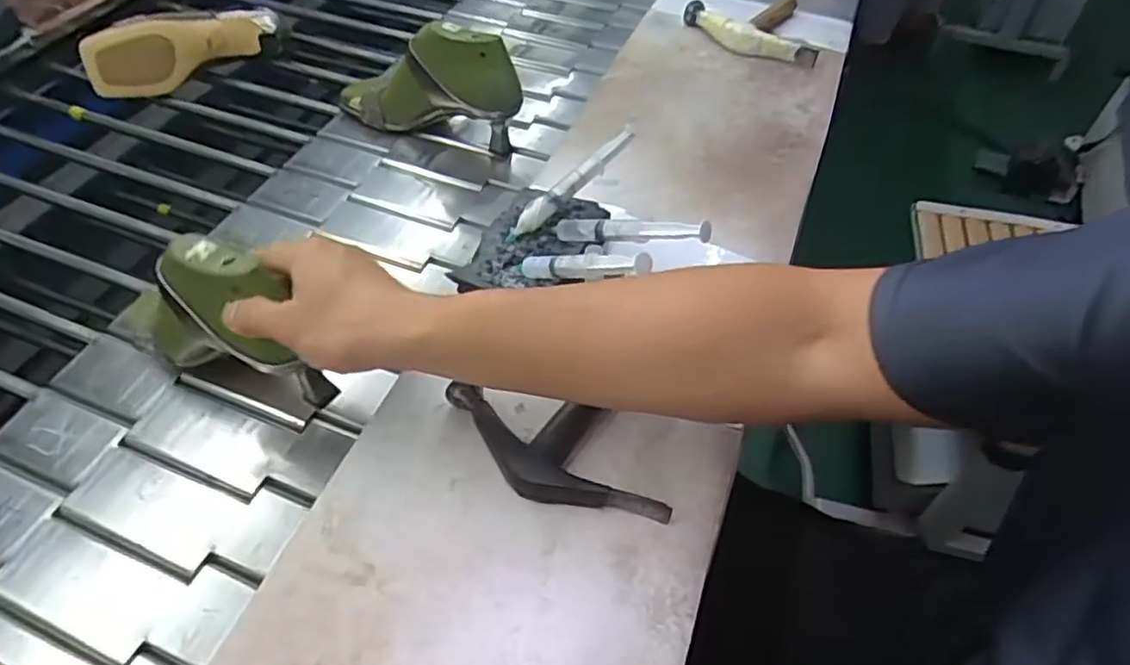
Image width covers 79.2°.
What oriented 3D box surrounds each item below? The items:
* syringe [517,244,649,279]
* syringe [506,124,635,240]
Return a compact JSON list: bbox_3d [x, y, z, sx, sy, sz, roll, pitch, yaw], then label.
[{"bbox_3d":[0.006,-0.049,0.485,0.014,0.017,0.141,-41,26,-29],"label":"syringe"},{"bbox_3d":[0.006,-0.123,0.568,0.134,0.020,0.013,-41,59,-1],"label":"syringe"}]

